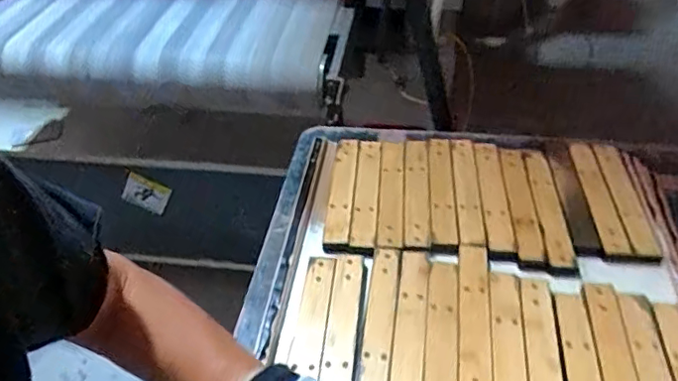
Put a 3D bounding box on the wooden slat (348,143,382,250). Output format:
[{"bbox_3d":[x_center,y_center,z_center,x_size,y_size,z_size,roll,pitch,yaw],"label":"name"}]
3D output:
[{"bbox_3d":[0.032,0.000,0.646,0.029,0.014,0.178,1,42,6],"label":"wooden slat"}]

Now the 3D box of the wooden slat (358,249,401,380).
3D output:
[{"bbox_3d":[0.036,0.118,0.507,0.027,0.005,0.172,4,42,9],"label":"wooden slat"}]

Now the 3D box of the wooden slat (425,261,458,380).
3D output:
[{"bbox_3d":[0.091,0.132,0.491,0.027,0.007,0.180,4,42,9],"label":"wooden slat"}]

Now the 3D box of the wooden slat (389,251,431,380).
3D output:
[{"bbox_3d":[0.063,0.122,0.499,0.029,0.005,0.181,4,42,10],"label":"wooden slat"}]

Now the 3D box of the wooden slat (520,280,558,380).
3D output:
[{"bbox_3d":[0.171,0.146,0.470,0.025,0.004,0.175,4,42,10],"label":"wooden slat"}]

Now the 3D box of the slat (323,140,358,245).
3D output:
[{"bbox_3d":[0.004,-0.003,0.653,0.028,0.015,0.181,0,42,5],"label":"slat"}]

